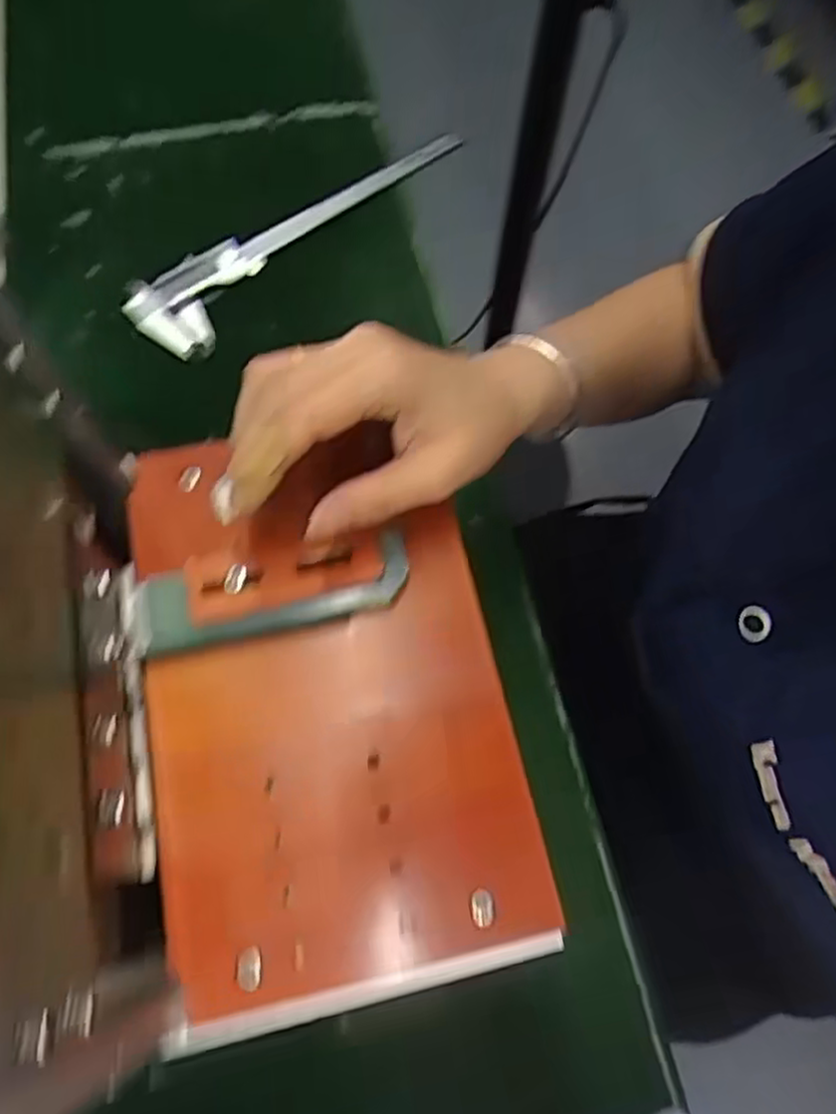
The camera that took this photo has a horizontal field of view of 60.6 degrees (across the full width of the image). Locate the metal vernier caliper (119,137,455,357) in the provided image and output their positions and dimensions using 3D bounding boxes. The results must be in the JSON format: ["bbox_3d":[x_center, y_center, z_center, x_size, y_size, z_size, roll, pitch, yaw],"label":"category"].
[{"bbox_3d":[-0.079,-0.240,0.517,0.063,0.011,0.279,43,73,15],"label":"metal vernier caliper"}]

